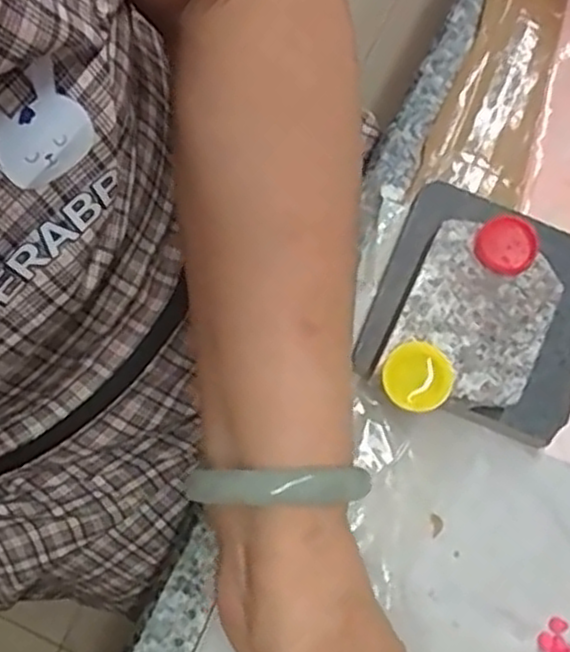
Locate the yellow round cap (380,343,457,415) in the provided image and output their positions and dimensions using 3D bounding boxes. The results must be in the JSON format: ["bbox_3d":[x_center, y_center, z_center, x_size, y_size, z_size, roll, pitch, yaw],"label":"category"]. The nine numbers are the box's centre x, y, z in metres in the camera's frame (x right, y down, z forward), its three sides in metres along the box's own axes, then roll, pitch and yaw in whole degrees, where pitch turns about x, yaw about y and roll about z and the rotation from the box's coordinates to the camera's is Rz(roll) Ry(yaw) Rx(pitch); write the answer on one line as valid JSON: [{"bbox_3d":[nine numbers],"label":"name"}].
[{"bbox_3d":[0.056,0.021,0.309,0.029,0.005,0.029,1,75,-4],"label":"yellow round cap"}]

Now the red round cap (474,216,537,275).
[{"bbox_3d":[0.098,-0.036,0.325,0.028,0.005,0.025,-36,81,-12],"label":"red round cap"}]

